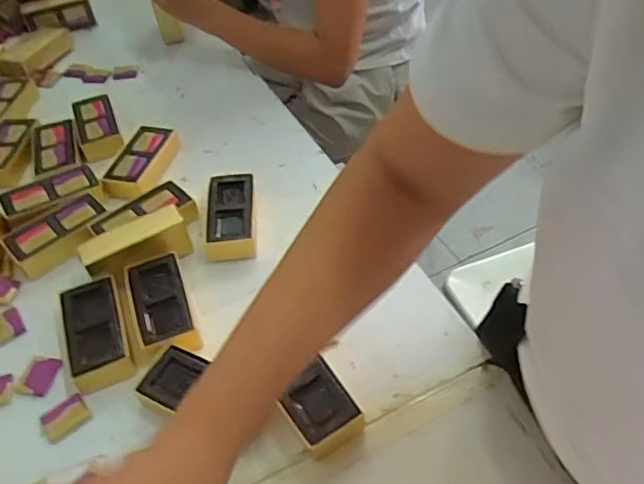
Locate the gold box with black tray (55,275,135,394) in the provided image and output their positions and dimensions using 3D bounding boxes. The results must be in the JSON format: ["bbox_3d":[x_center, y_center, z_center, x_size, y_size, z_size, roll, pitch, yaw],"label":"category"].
[{"bbox_3d":[-0.229,0.093,0.573,0.060,0.030,0.118,-20,50,-14],"label":"gold box with black tray"}]

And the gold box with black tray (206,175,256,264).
[{"bbox_3d":[-0.108,-0.033,0.674,0.053,0.030,0.116,-6,48,-1],"label":"gold box with black tray"}]

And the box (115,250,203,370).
[{"bbox_3d":[-0.170,0.069,0.591,0.067,0.029,0.126,-19,50,-13],"label":"box"}]

